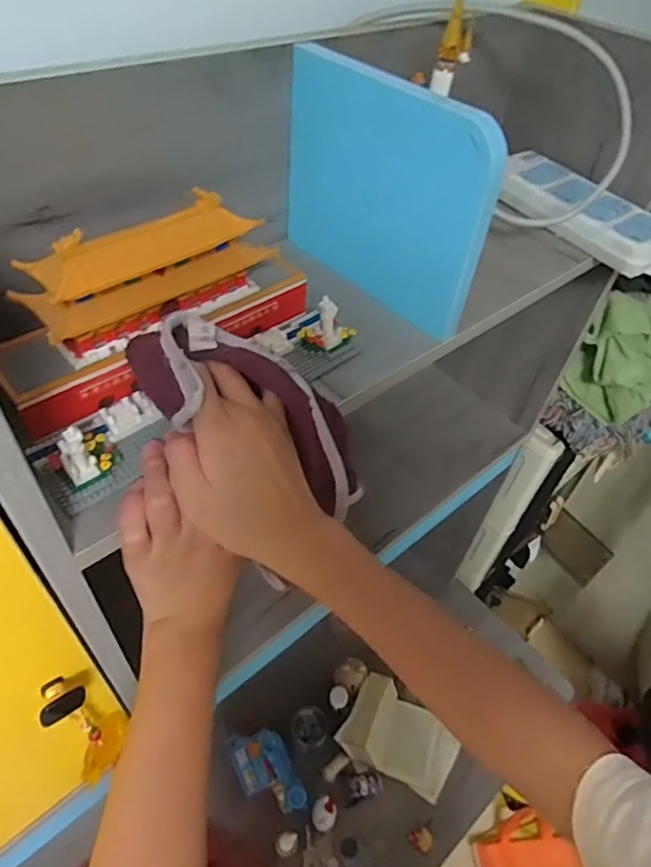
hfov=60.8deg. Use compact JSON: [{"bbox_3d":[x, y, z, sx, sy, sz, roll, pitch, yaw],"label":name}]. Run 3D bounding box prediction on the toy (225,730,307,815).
[{"bbox_3d":[-0.099,0.562,0.927,0.086,0.035,0.153,-21,54,-23],"label":"toy"}]

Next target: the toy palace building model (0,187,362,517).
[{"bbox_3d":[-0.086,-0.069,0.360,0.231,0.101,0.112,-26,56,-26],"label":"toy palace building model"}]

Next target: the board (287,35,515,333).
[{"bbox_3d":[0.042,-0.185,0.435,0.014,0.159,0.194,-31,58,-29],"label":"board"}]

